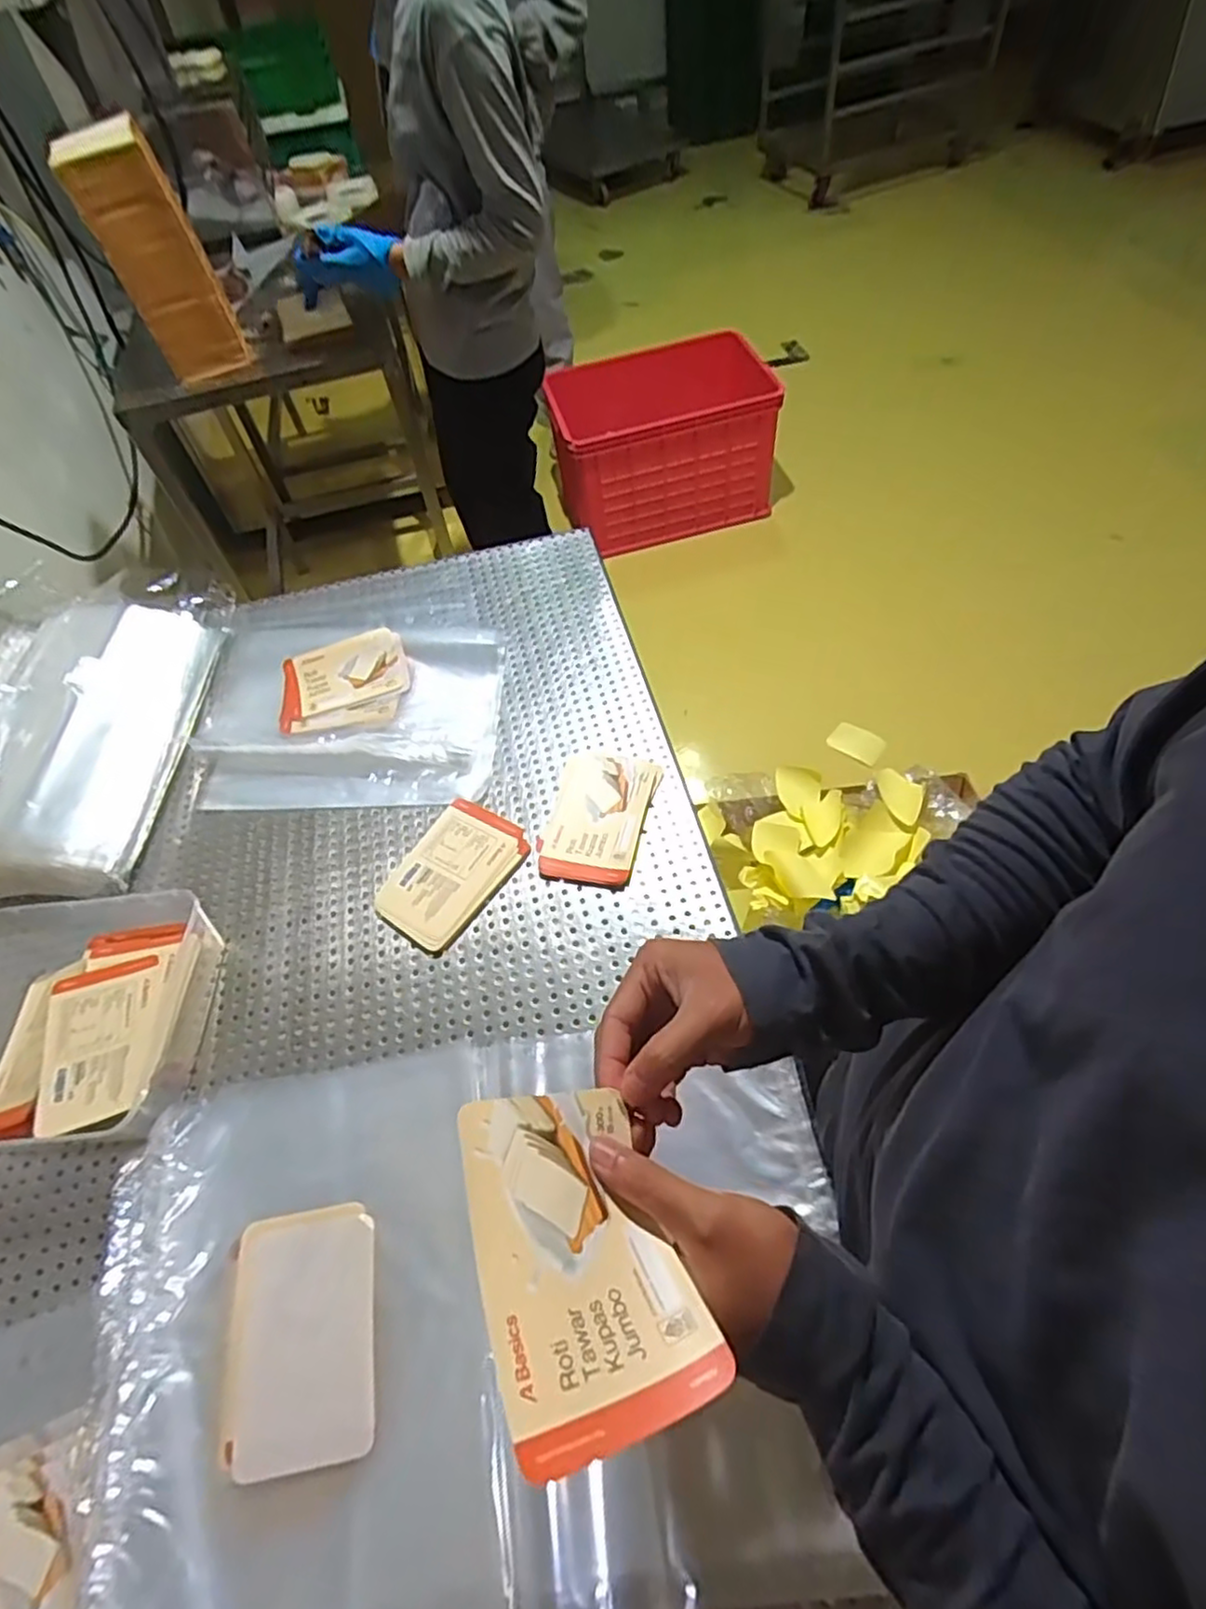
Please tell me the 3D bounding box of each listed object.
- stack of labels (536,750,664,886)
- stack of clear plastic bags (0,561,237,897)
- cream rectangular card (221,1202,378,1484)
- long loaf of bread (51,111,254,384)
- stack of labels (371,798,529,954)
[{"bbox_3d":[-0.004,0.010,0.676,0.094,0.017,0.146,10,59,11],"label":"stack of labels"},{"bbox_3d":[-0.574,-0.101,0.768,0.242,0.079,0.424,-3,57,3],"label":"stack of clear plastic bags"},{"bbox_3d":[-0.197,0.344,0.459,0.094,0.010,0.135,-11,57,-2],"label":"cream rectangular card"},{"bbox_3d":[-0.710,-0.868,1.121,0.143,0.314,0.111,-26,57,-10],"label":"long loaf of bread"},{"bbox_3d":[-0.142,0.062,0.658,0.094,0.009,0.138,30,65,22],"label":"stack of labels"}]

